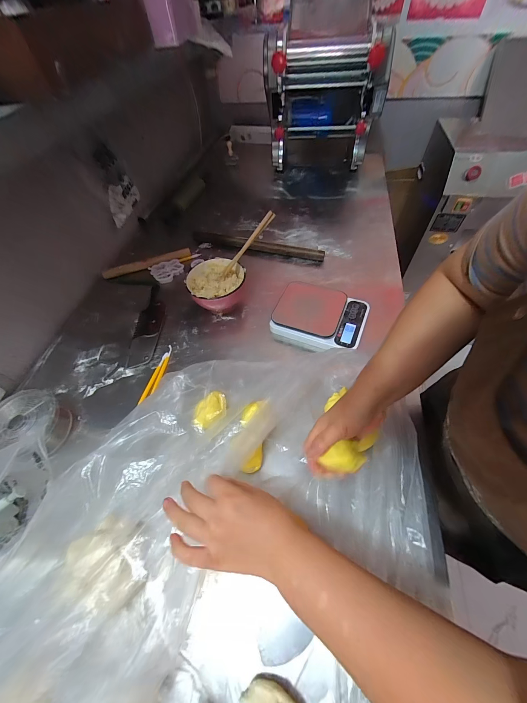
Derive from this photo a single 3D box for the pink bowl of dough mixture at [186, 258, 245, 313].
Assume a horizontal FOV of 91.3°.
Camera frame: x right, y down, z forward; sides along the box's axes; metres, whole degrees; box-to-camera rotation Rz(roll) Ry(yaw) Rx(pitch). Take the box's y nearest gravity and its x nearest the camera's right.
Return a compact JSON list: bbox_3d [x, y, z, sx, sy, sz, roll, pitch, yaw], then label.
[{"bbox_3d":[-0.108,-0.144,0.607,0.130,0.085,0.133,-4,56,2],"label":"pink bowl of dough mixture"}]

